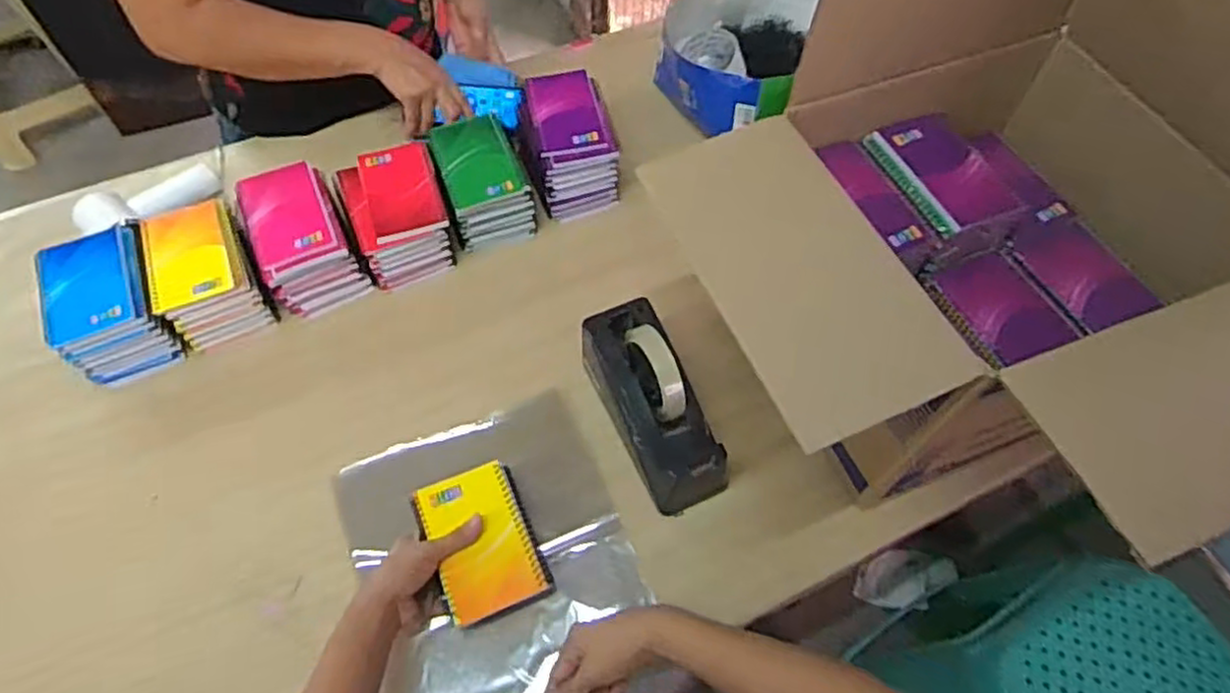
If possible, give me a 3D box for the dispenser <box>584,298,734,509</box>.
[{"bbox_3d":[0.039,0.060,0.751,0.088,0.118,0.221,-22,76,-13],"label":"dispenser"}]

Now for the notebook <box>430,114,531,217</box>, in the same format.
[{"bbox_3d":[-0.167,-0.229,0.886,0.093,0.020,0.124,-20,63,-12],"label":"notebook"}]

